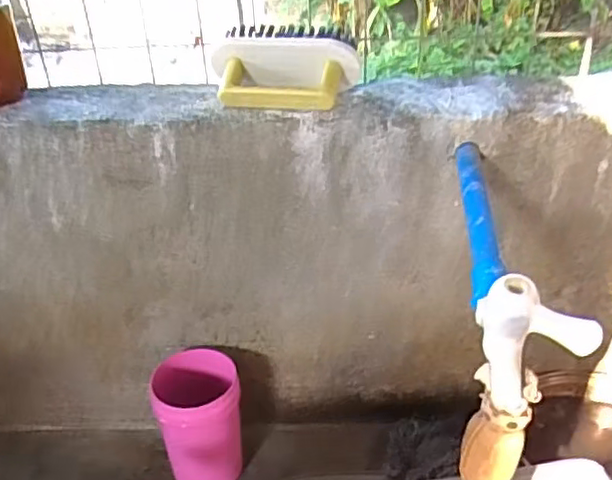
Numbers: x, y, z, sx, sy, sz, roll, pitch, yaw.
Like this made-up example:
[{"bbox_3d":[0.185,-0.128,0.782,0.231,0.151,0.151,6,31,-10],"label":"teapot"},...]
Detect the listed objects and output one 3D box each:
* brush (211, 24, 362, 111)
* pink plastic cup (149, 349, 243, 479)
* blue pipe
[{"bbox_3d":[-0.020,-0.157,0.579,0.131,0.058,0.058,2,34,6],"label":"brush"},{"bbox_3d":[-0.110,0.196,0.684,0.073,0.154,0.071,-1,34,1],"label":"pink plastic cup"},{"bbox_3d":[0.134,-0.021,0.494,0.023,0.028,0.189,2,34,7],"label":"blue pipe"}]

